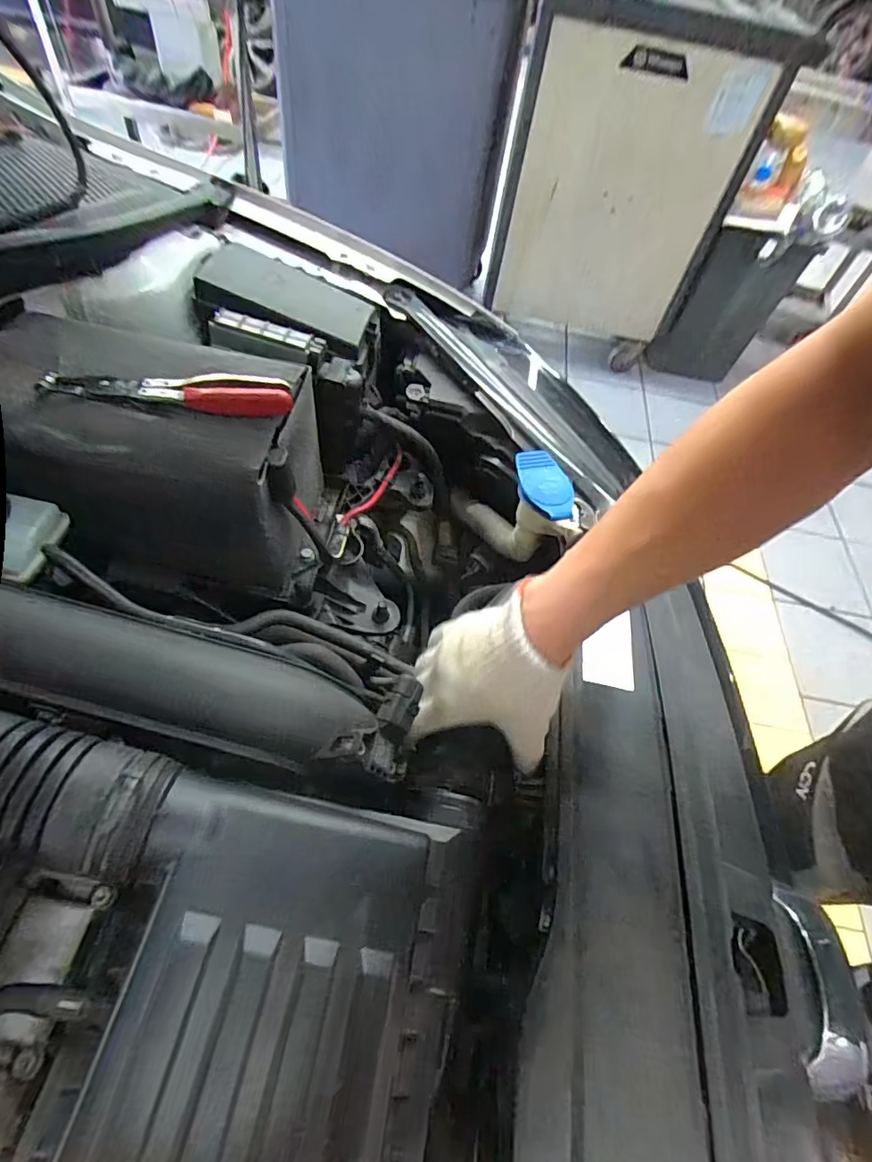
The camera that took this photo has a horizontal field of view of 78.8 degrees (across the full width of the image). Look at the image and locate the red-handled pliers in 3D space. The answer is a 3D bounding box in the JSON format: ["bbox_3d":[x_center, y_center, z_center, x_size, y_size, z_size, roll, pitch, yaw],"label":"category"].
[{"bbox_3d":[-0.233,-0.170,0.475,0.201,0.025,0.037,3,55,-7],"label":"red-handled pliers"}]

